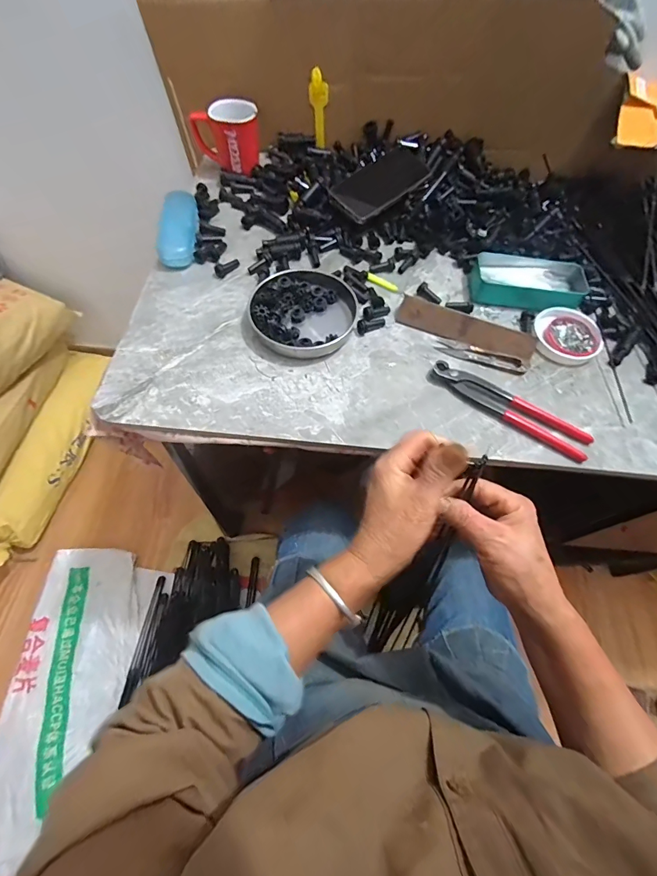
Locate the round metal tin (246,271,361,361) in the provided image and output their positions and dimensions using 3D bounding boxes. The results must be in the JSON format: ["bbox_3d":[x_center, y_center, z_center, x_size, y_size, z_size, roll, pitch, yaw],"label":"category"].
[{"bbox_3d":[-0.032,-0.167,0.498,0.140,0.023,0.131,1,62,-2],"label":"round metal tin"}]

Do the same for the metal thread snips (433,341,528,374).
[{"bbox_3d":[0.198,-0.104,0.492,0.111,0.009,0.022,18,62,7],"label":"metal thread snips"}]

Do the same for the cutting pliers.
[{"bbox_3d":[0.214,-0.038,0.449,0.193,0.015,0.041,30,64,13],"label":"cutting pliers"}]

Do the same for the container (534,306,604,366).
[{"bbox_3d":[0.321,-0.137,0.504,0.085,0.016,0.085,7,62,1],"label":"container"}]

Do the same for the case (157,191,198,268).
[{"bbox_3d":[-0.220,-0.314,0.560,0.047,0.032,0.143,-2,62,-4],"label":"case"}]

